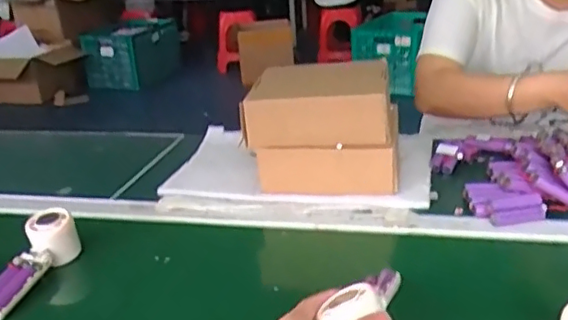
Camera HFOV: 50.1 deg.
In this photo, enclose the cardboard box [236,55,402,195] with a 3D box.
[{"bbox_3d":[0.055,-0.051,0.897,0.221,0.155,0.161,-2,21,1],"label":"cardboard box"}]

